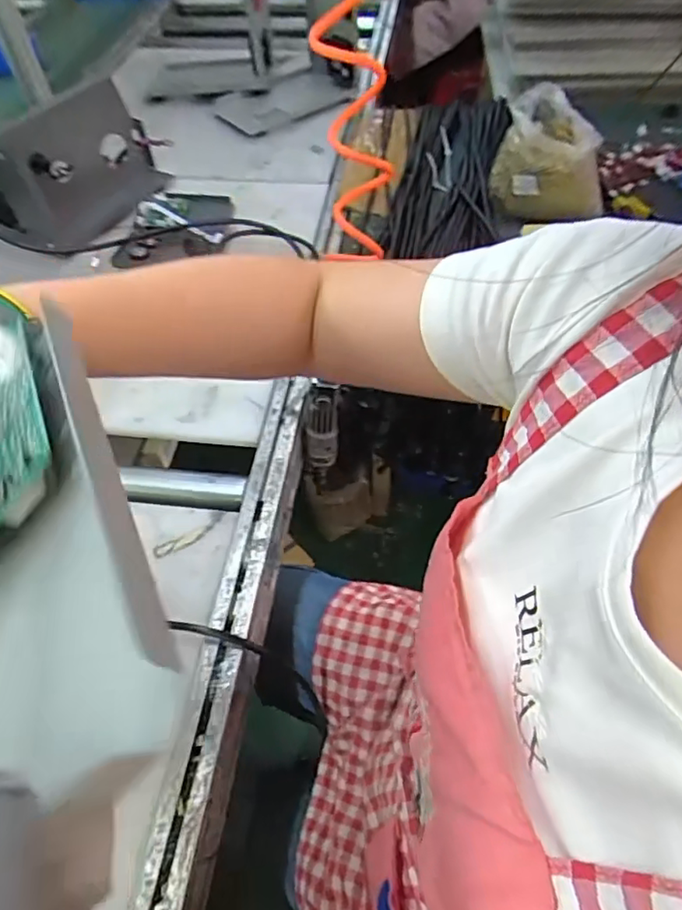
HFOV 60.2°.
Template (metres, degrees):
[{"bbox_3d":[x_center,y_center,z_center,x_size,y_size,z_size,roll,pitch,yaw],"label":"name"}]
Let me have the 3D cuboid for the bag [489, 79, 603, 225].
[{"bbox_3d":[0.347,-0.485,0.959,0.180,0.137,0.175,13,55,11],"label":"bag"}]

